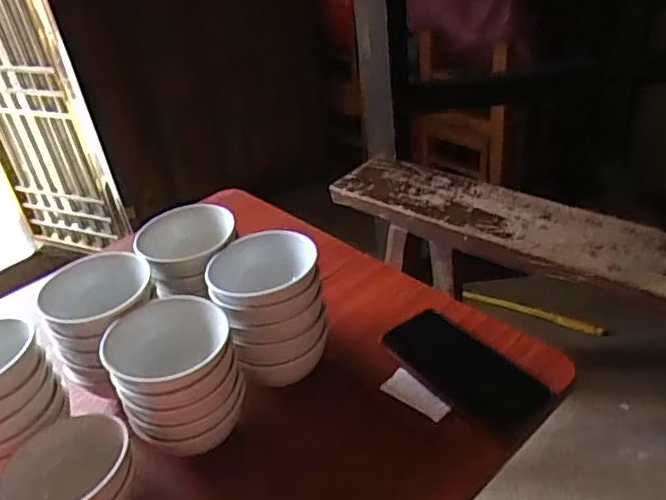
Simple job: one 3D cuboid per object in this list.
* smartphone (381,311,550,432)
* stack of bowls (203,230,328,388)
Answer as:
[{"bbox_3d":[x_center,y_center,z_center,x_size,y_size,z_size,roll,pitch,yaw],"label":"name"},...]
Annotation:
[{"bbox_3d":[0.124,0.109,0.573,0.082,0.013,0.159,-27,38,-28],"label":"smartphone"},{"bbox_3d":[-0.055,0.060,0.561,0.093,0.131,0.090,-8,33,-1],"label":"stack of bowls"}]

